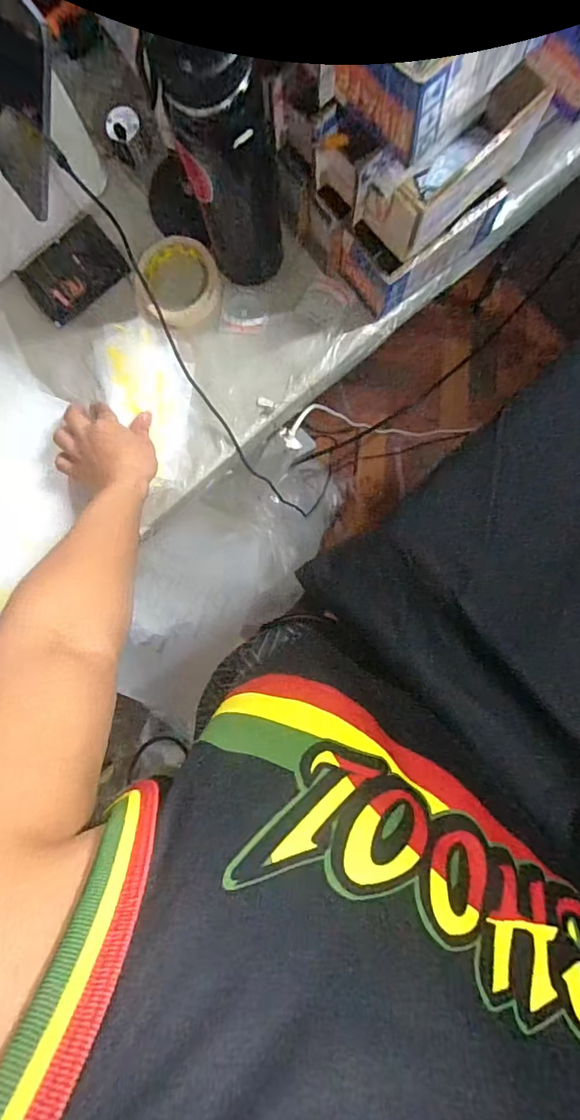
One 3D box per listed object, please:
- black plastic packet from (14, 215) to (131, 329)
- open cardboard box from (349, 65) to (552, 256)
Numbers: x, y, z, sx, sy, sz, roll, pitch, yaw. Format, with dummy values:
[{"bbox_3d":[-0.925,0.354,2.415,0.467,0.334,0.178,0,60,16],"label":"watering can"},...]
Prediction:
[{"bbox_3d":[-0.262,-0.348,0.598,0.116,0.008,0.087,-36,87,3],"label":"black plastic packet"},{"bbox_3d":[0.148,-0.366,0.451,0.175,0.074,0.071,-39,87,2],"label":"open cardboard box"}]

